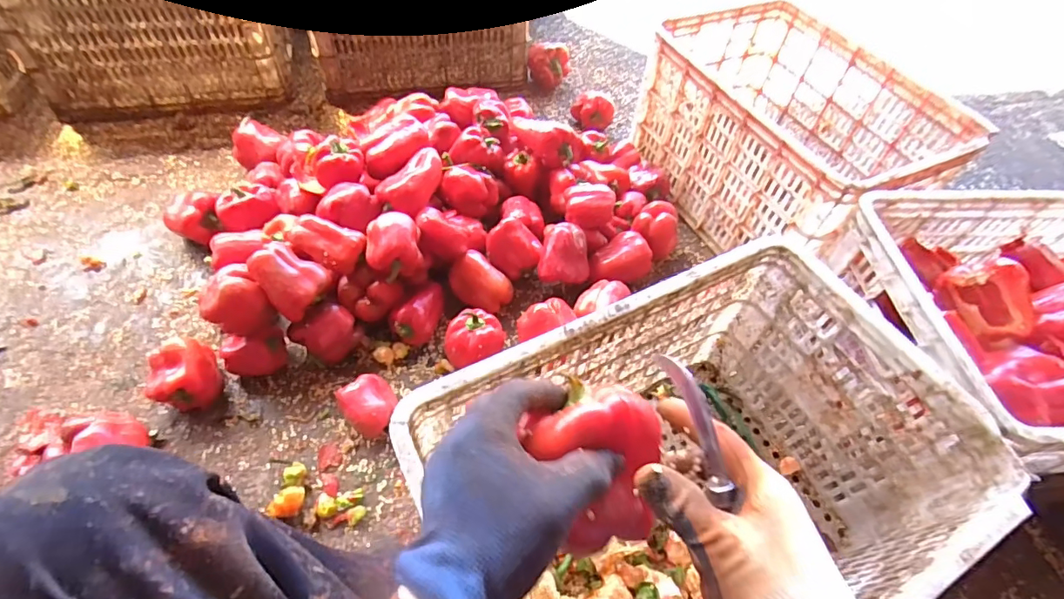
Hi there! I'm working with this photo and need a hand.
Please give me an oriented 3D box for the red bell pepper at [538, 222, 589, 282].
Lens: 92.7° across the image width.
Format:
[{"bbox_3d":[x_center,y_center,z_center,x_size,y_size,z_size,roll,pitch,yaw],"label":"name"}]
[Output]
[{"bbox_3d":[0.057,-0.078,0.839,0.082,0.062,0.091,10,53,2],"label":"red bell pepper"}]

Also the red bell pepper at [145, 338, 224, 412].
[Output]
[{"bbox_3d":[-0.492,0.115,0.727,0.076,0.085,0.093,-18,57,-18],"label":"red bell pepper"}]

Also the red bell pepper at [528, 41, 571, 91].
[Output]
[{"bbox_3d":[0.041,-0.572,1.228,0.087,0.081,0.082,3,53,-4],"label":"red bell pepper"}]

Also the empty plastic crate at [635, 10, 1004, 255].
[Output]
[{"bbox_3d":[0.445,-0.293,0.930,0.300,0.254,0.486,-20,58,-19],"label":"empty plastic crate"}]

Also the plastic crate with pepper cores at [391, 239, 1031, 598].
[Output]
[{"bbox_3d":[0.156,0.207,0.559,0.499,0.277,0.341,-24,59,-21],"label":"plastic crate with pepper cores"}]

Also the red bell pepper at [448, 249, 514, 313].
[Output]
[{"bbox_3d":[-0.084,-0.027,0.839,0.102,0.066,0.073,40,93,-9],"label":"red bell pepper"}]

